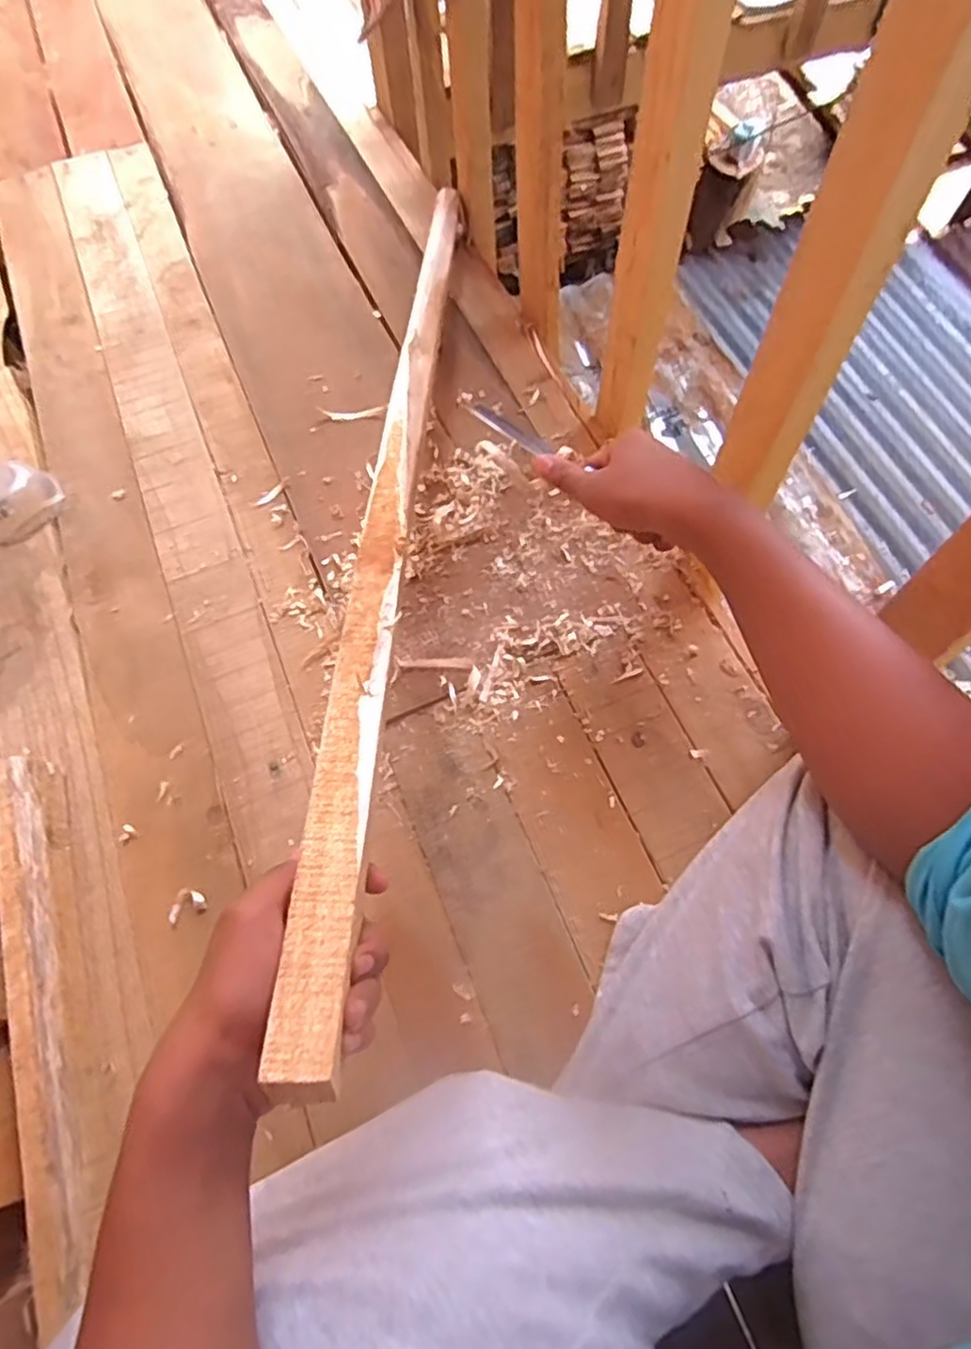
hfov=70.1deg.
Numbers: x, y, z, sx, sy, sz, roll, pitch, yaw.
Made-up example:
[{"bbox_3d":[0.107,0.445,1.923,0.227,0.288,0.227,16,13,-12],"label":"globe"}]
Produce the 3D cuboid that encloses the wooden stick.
[{"bbox_3d":[-0.070,-0.196,0.590,0.036,0.017,0.951,0,52,2],"label":"wooden stick"}]

